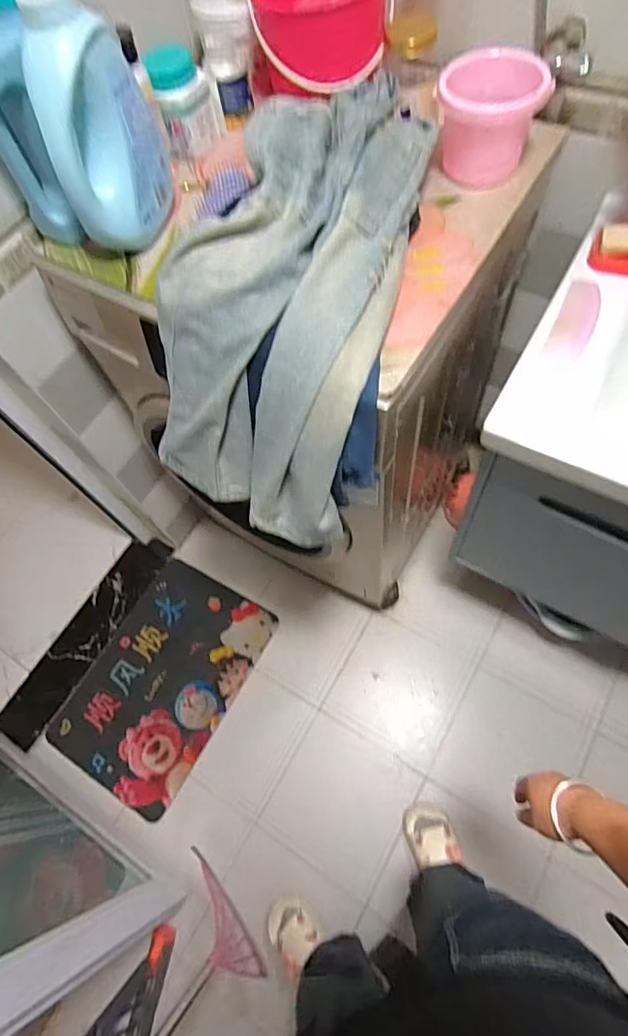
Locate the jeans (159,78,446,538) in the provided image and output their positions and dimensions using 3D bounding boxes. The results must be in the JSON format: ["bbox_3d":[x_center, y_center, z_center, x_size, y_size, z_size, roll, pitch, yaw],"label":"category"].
[{"bbox_3d":[-0.026,-0.285,0.696,0.282,0.280,0.525,16,67,13],"label":"jeans"}]

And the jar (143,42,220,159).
[{"bbox_3d":[-0.194,-0.628,0.763,0.082,0.124,0.066,-13,64,0],"label":"jar"}]

